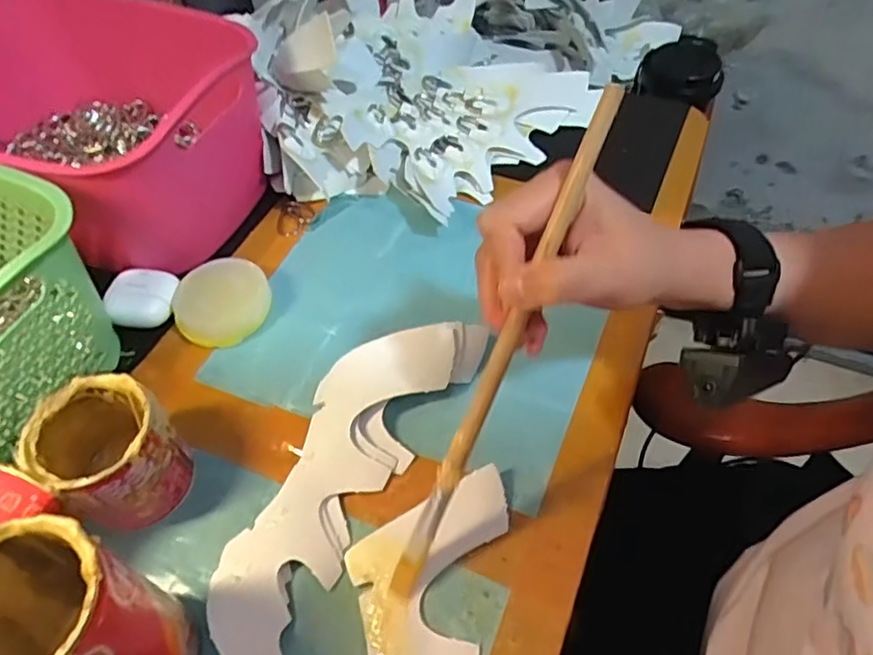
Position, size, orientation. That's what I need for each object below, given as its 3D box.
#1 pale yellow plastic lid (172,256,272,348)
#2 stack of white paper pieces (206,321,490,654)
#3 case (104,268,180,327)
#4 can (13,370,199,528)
[{"bbox_3d":[-0.155,-0.020,0.454,0.069,0.014,0.061,-41,91,-23],"label":"pale yellow plastic lid"},{"bbox_3d":[-0.058,0.080,0.372,0.076,0.034,0.234,24,57,17],"label":"stack of white paper pieces"},{"bbox_3d":[-0.216,-0.020,0.463,0.047,0.026,0.043,-5,53,-3],"label":"case"},{"bbox_3d":[-0.185,0.074,0.359,0.068,0.075,0.064,0,53,1],"label":"can"}]

